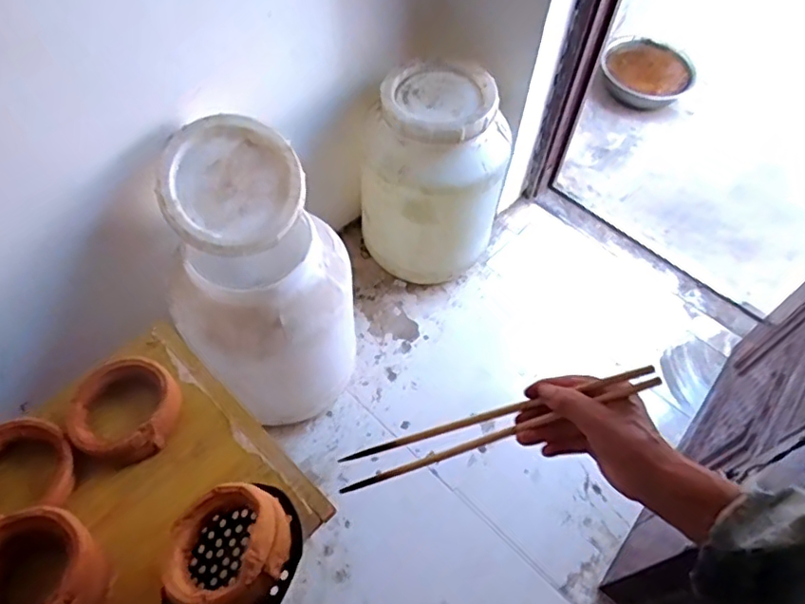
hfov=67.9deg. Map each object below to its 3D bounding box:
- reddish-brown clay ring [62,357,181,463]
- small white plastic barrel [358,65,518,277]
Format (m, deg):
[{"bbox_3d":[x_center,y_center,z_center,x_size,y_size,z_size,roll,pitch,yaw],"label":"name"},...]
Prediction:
[{"bbox_3d":[-0.470,0.177,0.997,0.169,0.055,0.166,-1,62,2],"label":"reddish-brown clay ring"},{"bbox_3d":[0.076,-0.320,1.566,0.301,0.522,0.310,1,59,-1],"label":"small white plastic barrel"}]

